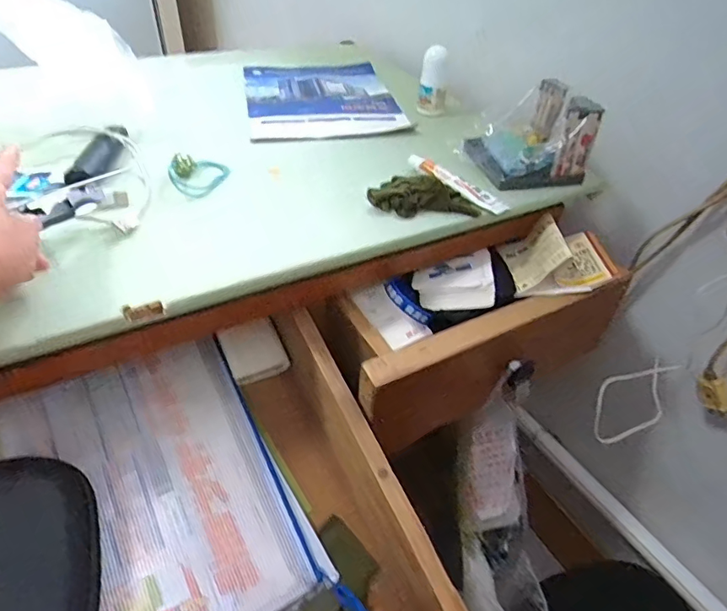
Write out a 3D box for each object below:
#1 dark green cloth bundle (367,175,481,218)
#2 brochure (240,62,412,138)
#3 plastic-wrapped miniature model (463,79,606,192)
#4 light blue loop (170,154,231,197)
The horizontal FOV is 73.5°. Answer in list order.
[{"bbox_3d":[0.060,-0.110,0.479,0.108,0.024,0.046,10,42,6],"label":"dark green cloth bundle"},{"bbox_3d":[-0.062,-0.306,0.708,0.207,0.009,0.298,-6,43,-11],"label":"brochure"},{"bbox_3d":[0.177,-0.192,0.537,0.101,0.076,0.115,-8,43,-13],"label":"plastic-wrapped miniature model"},{"bbox_3d":[-0.171,-0.140,0.501,0.047,0.024,0.067,18,44,14],"label":"light blue loop"}]

